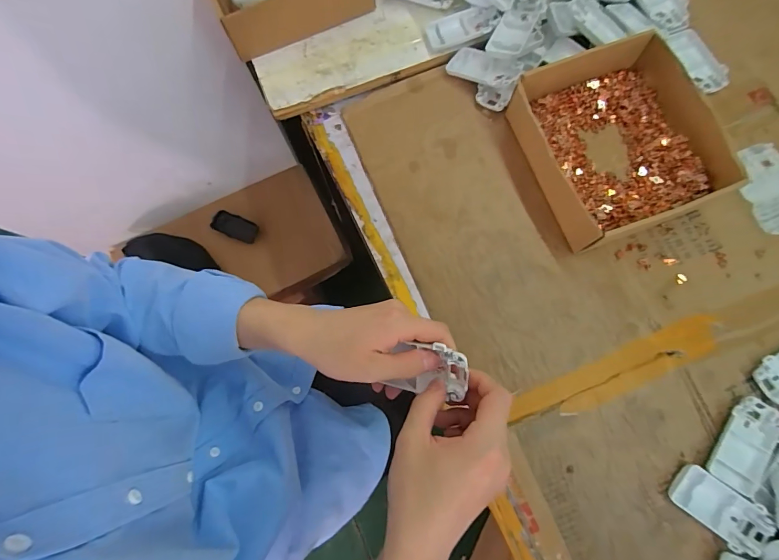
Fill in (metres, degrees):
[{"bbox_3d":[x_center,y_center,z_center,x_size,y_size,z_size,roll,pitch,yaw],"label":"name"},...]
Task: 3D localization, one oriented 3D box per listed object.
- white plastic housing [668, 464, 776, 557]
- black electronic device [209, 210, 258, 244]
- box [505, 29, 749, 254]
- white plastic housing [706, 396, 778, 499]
[{"bbox_3d":[0.338,0.235,0.388,0.093,0.017,0.049,33,81,9],"label":"white plastic housing"},{"bbox_3d":[-0.367,-0.127,0.906,0.110,0.020,0.050,21,79,3],"label":"black electronic device"},{"bbox_3d":[0.275,-0.165,0.451,0.210,0.061,0.212,-21,78,-3],"label":"box"},{"bbox_3d":[0.367,0.169,0.389,0.048,0.012,0.095,32,81,8],"label":"white plastic housing"}]

